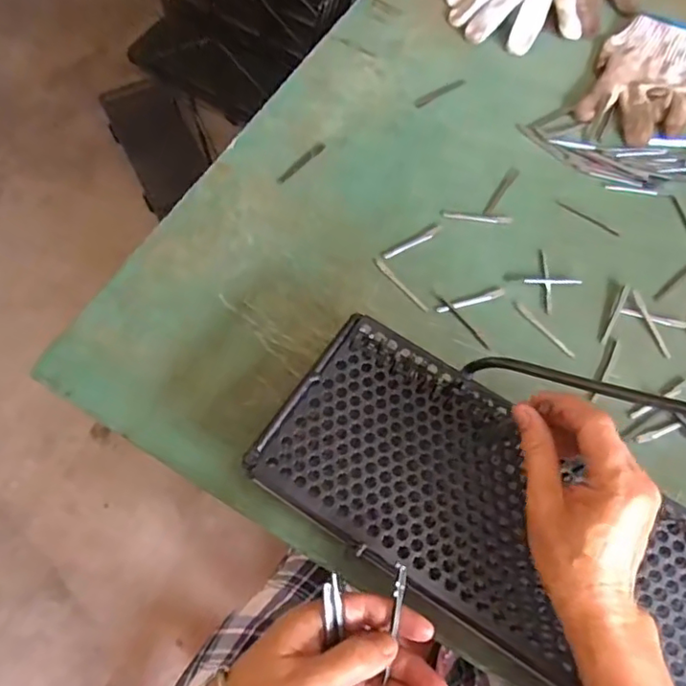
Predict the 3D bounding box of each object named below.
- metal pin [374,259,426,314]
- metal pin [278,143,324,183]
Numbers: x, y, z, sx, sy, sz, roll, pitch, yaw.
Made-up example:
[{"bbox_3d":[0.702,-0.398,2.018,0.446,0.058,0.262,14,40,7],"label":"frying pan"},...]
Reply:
[{"bbox_3d":[0.053,-0.053,0.527,0.007,0.004,0.070,-36,72,-15],"label":"metal pin"},{"bbox_3d":[-0.042,-0.184,0.579,0.010,0.004,0.067,39,72,14],"label":"metal pin"}]

